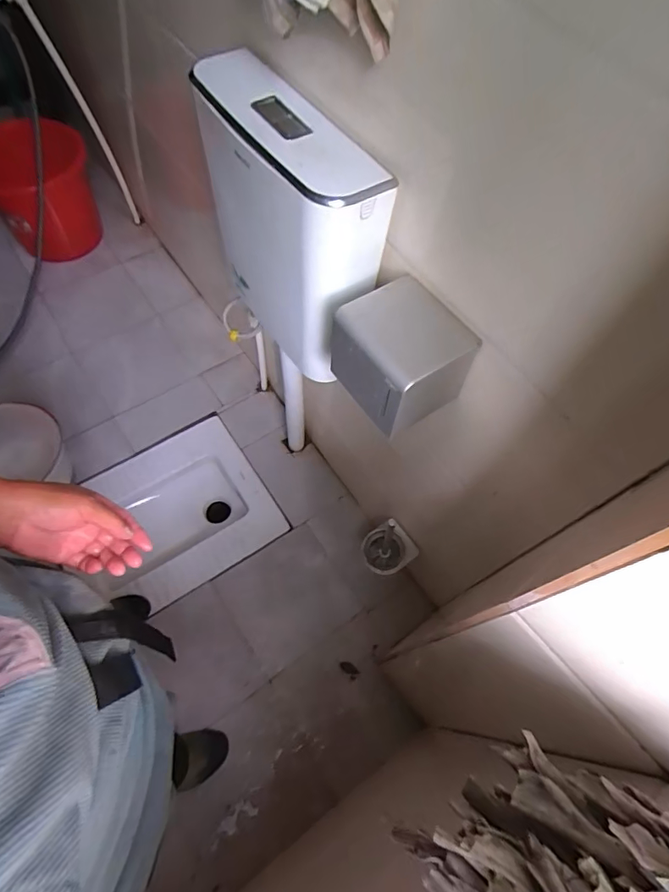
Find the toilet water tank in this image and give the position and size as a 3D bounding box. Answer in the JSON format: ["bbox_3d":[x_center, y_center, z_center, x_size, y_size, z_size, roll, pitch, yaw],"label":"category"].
[{"bbox_3d":[-0.071,-0.325,0.756,0.106,0.362,0.333,-32,69,-19],"label":"toilet water tank"}]

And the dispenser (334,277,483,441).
[{"bbox_3d":[0.089,-0.120,0.659,0.117,0.138,0.153,-35,70,-20],"label":"dispenser"}]

